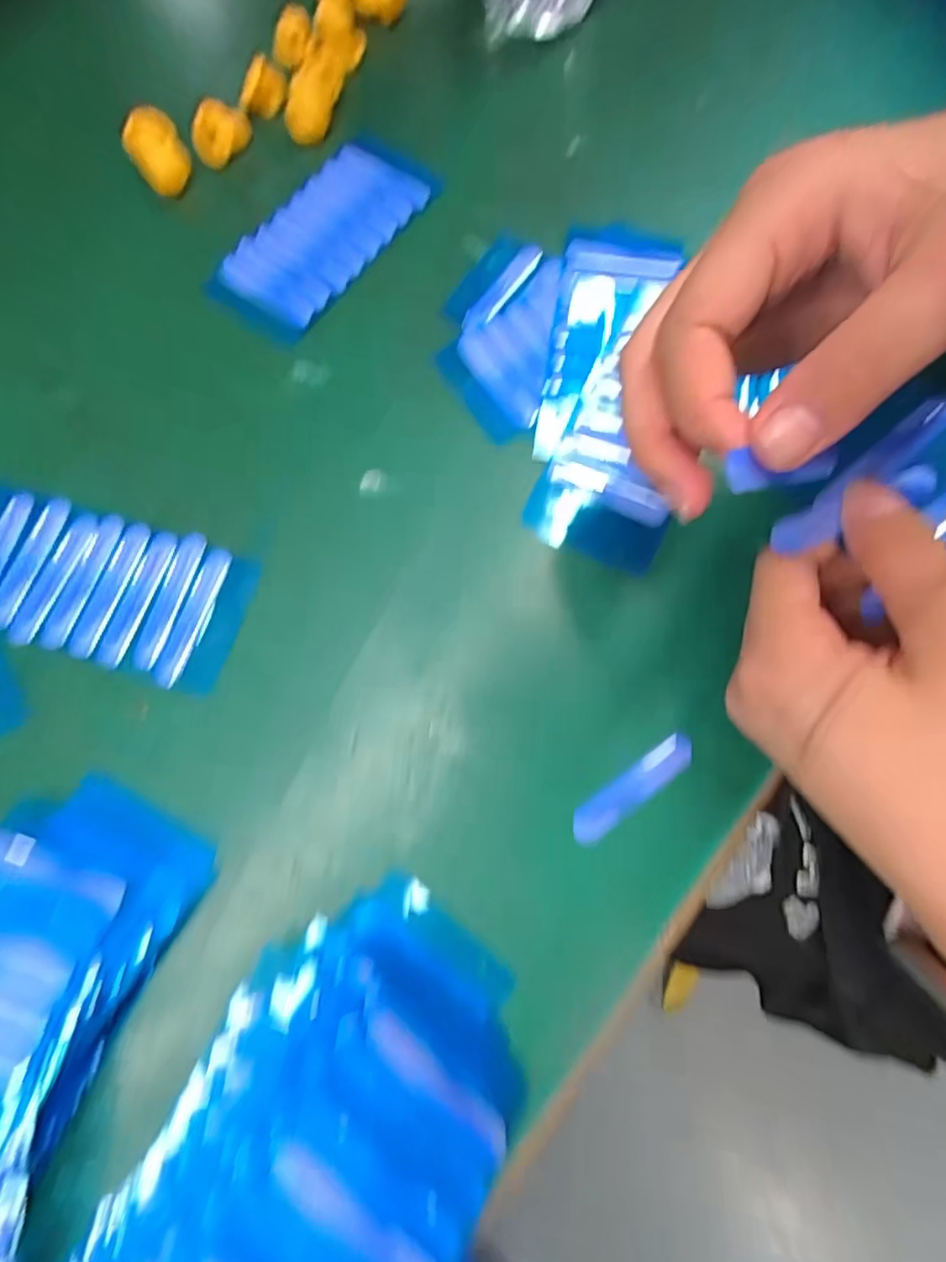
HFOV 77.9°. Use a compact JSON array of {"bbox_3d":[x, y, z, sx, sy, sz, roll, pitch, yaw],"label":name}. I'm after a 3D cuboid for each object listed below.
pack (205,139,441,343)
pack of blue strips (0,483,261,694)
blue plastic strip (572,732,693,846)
[{"bbox_3d":[-0.069,-0.185,0.270,0.052,0.004,0.112,36,78,9],"label":"pack"},{"bbox_3d":[-0.147,-0.018,0.228,0.113,0.004,0.057,16,76,4],"label":"pack of blue strips"},{"bbox_3d":[0.058,0.057,0.212,0.053,0.008,0.012,-35,78,-8],"label":"blue plastic strip"}]

